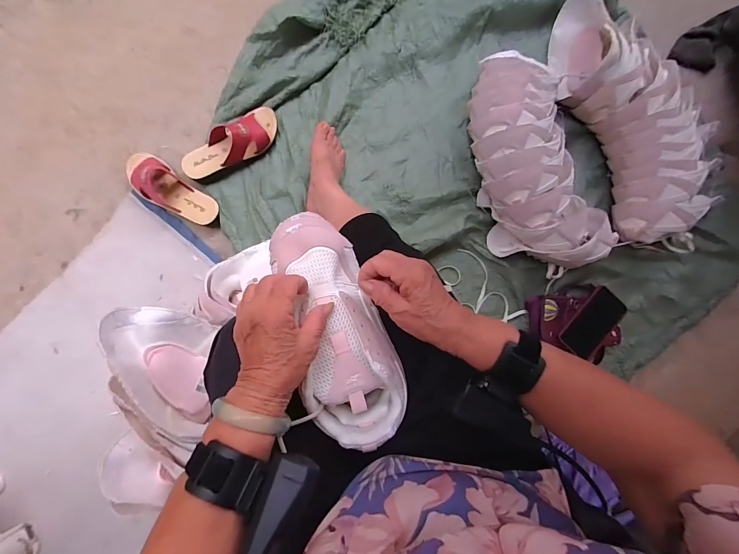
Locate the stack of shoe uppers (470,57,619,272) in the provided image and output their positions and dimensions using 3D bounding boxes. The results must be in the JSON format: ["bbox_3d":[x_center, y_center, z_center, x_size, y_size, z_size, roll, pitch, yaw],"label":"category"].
[{"bbox_3d":[0.330,-0.222,0.711,0.192,0.146,0.445,-21,84,-5],"label":"stack of shoe uppers"}]

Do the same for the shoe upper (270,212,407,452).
[{"bbox_3d":[-0.036,0.051,0.383,0.100,0.070,0.257,-17,81,-4],"label":"shoe upper"}]

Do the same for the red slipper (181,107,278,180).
[{"bbox_3d":[-0.303,-0.294,0.738,0.229,0.065,0.088,-33,86,-6],"label":"red slipper"}]

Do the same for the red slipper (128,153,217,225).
[{"bbox_3d":[-0.428,-0.184,0.725,0.229,0.063,0.084,38,83,2],"label":"red slipper"}]

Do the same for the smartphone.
[{"bbox_3d":[0.484,0.100,0.736,0.089,0.015,0.163,41,80,-6],"label":"smartphone"}]

